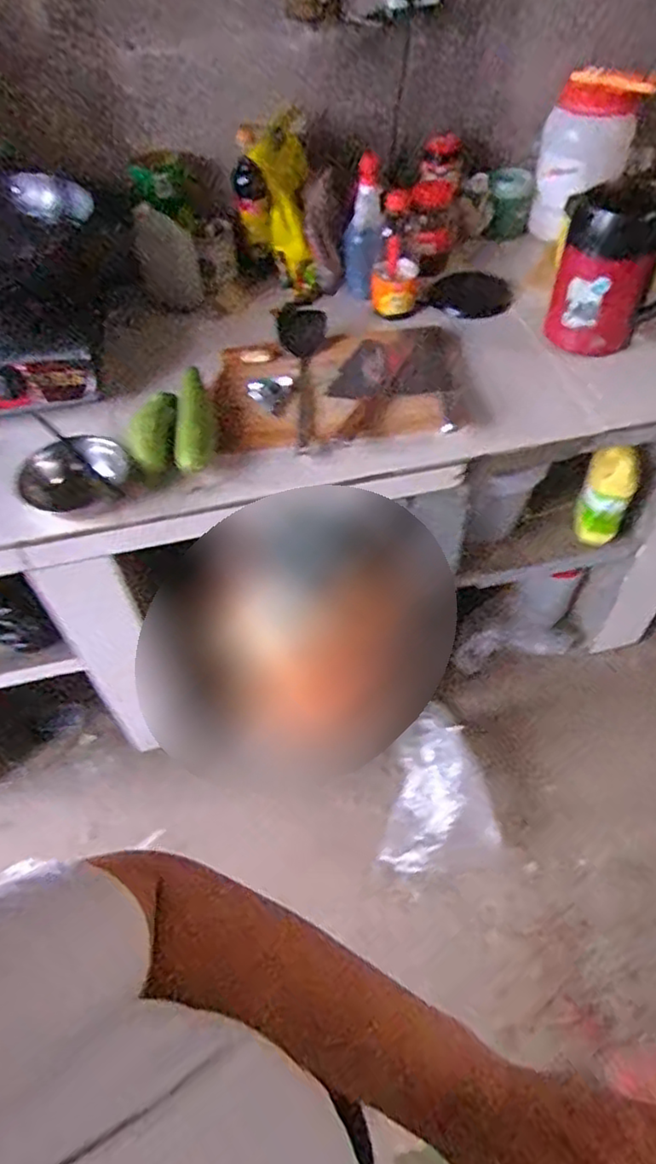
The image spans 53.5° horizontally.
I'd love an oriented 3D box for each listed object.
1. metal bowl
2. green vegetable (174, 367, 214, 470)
[{"bbox_3d":[-0.398,-0.168,1.007,0.144,0.068,0.144,-2,54,3],"label":"metal bowl"},{"bbox_3d":[-0.220,-0.269,1.061,0.068,0.048,0.258,-9,54,-3],"label":"green vegetable"}]

